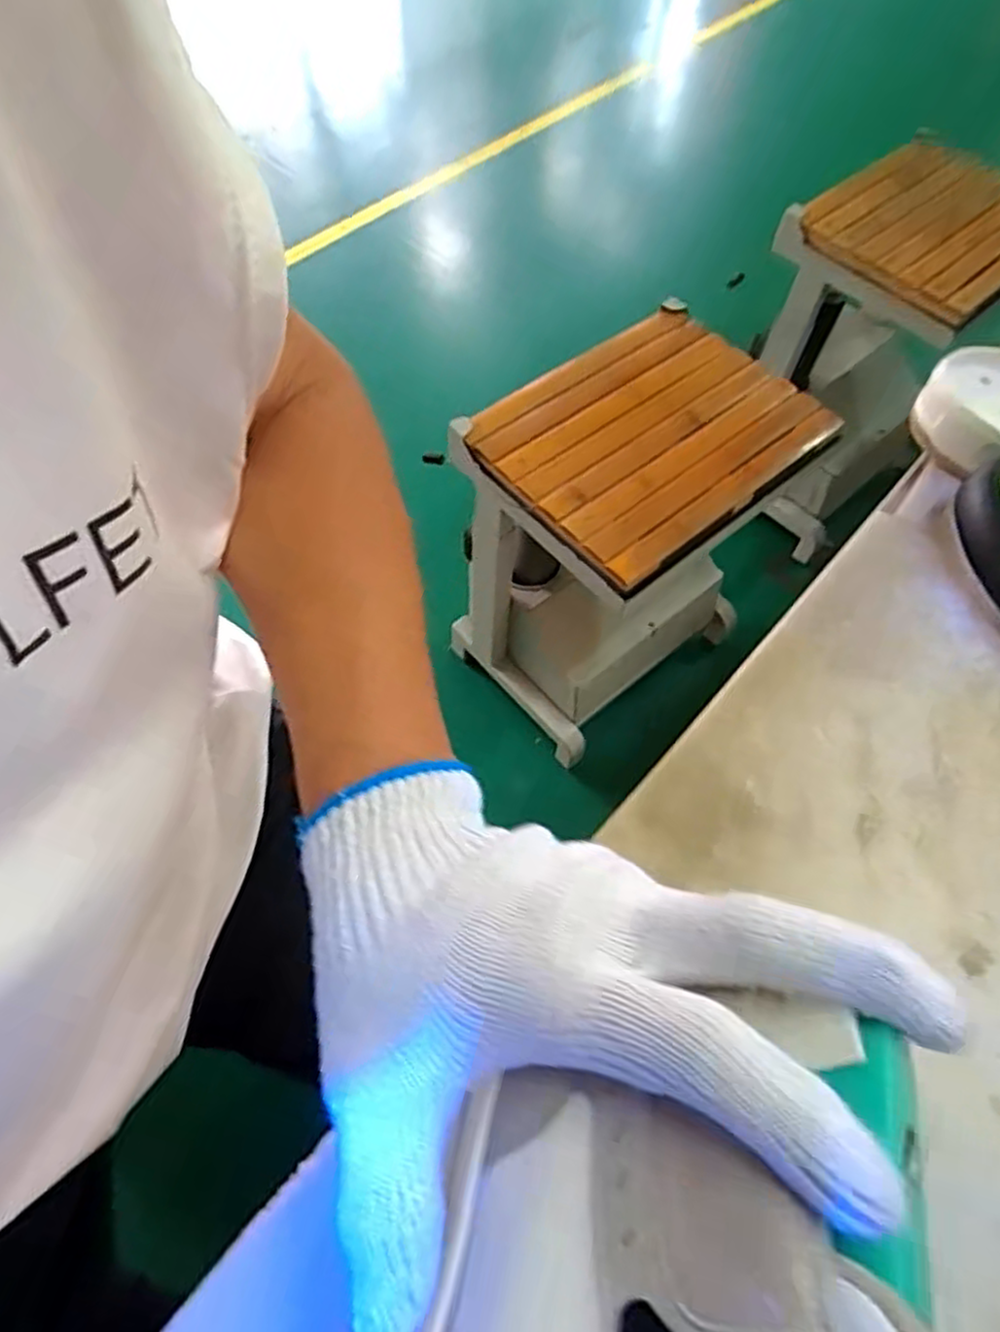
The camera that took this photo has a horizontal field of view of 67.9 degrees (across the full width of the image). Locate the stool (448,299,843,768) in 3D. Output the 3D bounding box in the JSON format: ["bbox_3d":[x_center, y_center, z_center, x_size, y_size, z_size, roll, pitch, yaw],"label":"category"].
[{"bbox_3d":[0.167,-0.167,1.031,0.383,0.420,0.293,-36,66,-20],"label":"stool"}]

